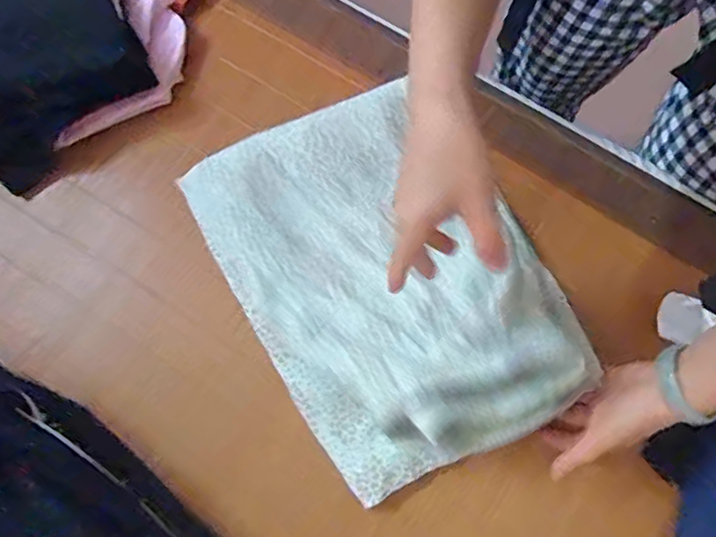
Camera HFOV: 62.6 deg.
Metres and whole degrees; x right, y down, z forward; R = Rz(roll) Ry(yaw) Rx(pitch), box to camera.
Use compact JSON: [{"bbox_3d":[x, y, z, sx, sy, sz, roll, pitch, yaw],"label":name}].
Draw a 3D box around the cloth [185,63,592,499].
[{"bbox_3d":[0.022,-0.005,0.513,0.250,0.086,0.346,-30,79,-5],"label":"cloth"}]

